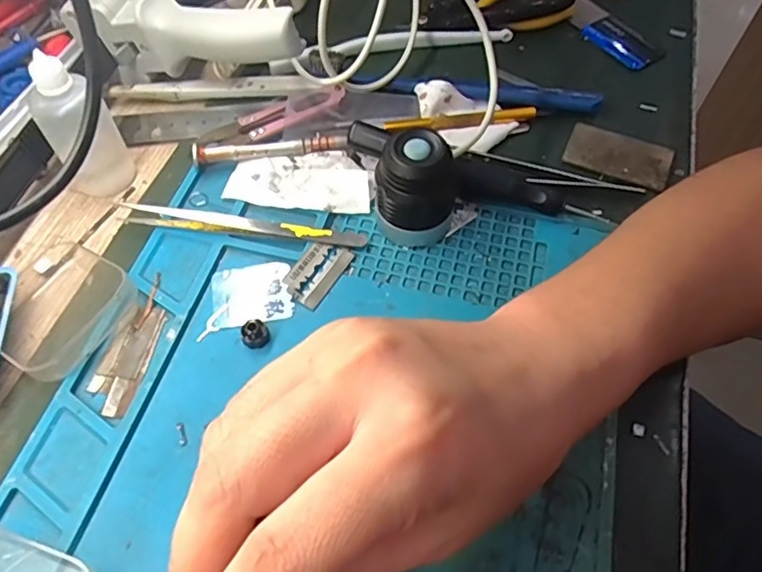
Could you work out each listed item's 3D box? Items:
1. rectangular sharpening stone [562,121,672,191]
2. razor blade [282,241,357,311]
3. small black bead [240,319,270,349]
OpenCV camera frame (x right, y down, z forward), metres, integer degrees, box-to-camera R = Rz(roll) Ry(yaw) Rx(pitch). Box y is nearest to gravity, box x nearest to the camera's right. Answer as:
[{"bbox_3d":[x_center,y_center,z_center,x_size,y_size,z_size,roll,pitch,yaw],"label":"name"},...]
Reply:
[{"bbox_3d":[0.143,-0.078,0.348,0.060,0.005,0.036,25,61,14],"label":"rectangular sharpening stone"},{"bbox_3d":[-0.033,-0.008,0.301,0.022,0.004,0.038,32,62,6],"label":"razor blade"},{"bbox_3d":[-0.060,0.023,0.278,0.013,0.011,0.011,-15,59,-10],"label":"small black bead"}]

